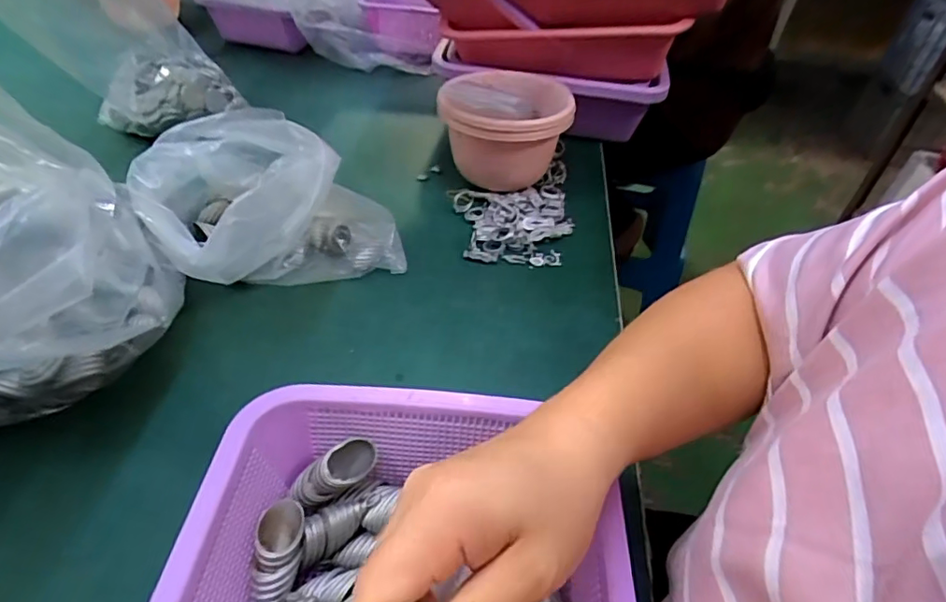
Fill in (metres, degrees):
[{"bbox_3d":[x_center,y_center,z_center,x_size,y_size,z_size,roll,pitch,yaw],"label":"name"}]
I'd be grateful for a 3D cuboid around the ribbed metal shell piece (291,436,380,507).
[{"bbox_3d":[-0.088,0.107,0.342,0.057,0.020,0.026,-32,51,-3],"label":"ribbed metal shell piece"}]

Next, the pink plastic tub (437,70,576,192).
[{"bbox_3d":[0.035,-0.189,0.618,0.138,0.113,0.132,8,44,4],"label":"pink plastic tub"}]

